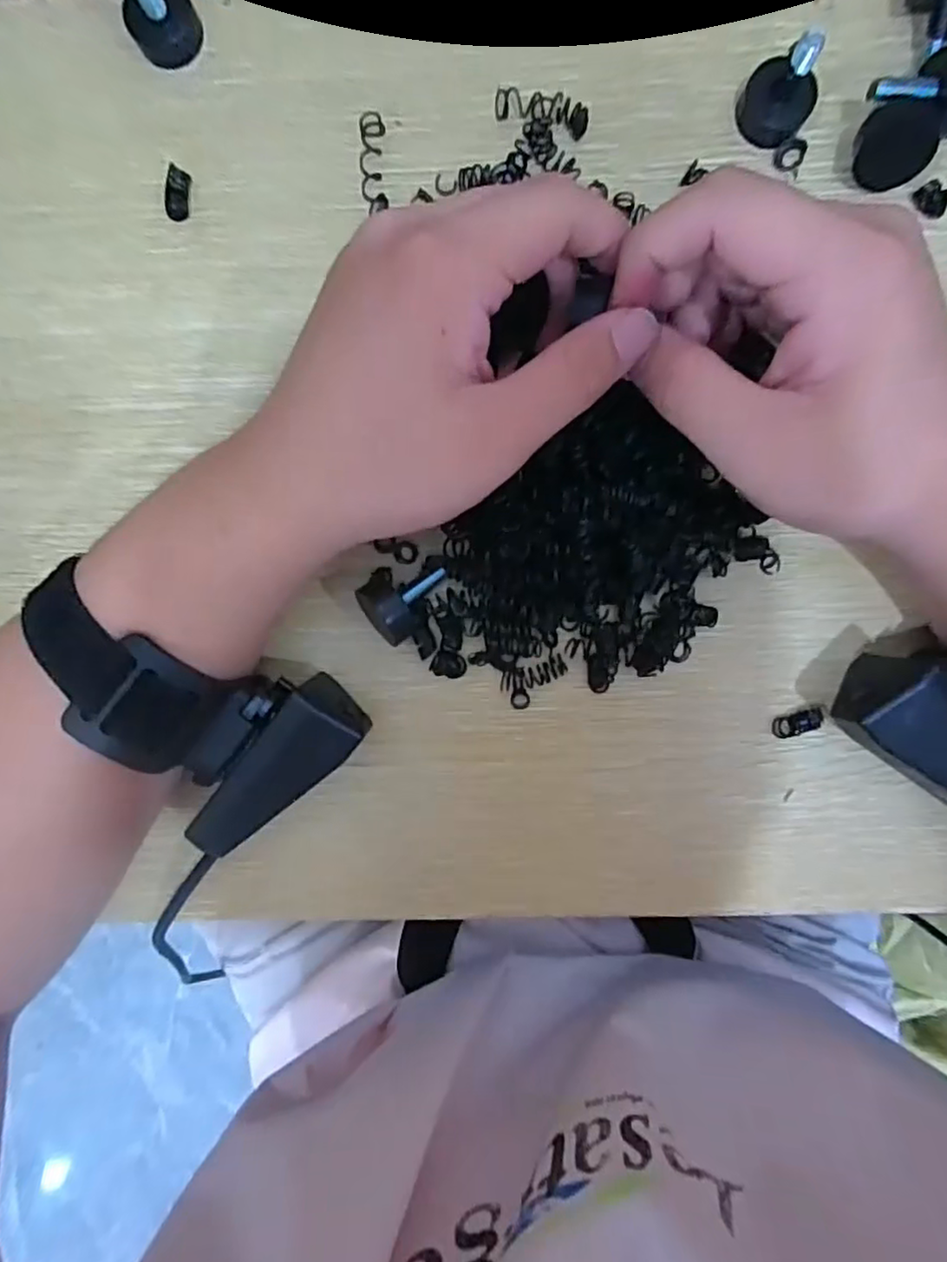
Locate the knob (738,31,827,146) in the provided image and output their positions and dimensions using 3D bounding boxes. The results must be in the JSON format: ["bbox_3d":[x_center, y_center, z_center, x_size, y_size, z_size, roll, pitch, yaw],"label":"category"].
[{"bbox_3d":[0.109,-0.189,0.221,0.024,0.029,0.022,-15,94,2],"label":"knob"}]

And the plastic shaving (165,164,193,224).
[{"bbox_3d":[-0.110,-0.164,0.240,0.008,0.004,0.019,9,94,0],"label":"plastic shaving"}]

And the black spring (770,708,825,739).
[{"bbox_3d":[0.126,0.036,0.249,0.020,0.004,0.009,-17,94,2],"label":"black spring"}]

